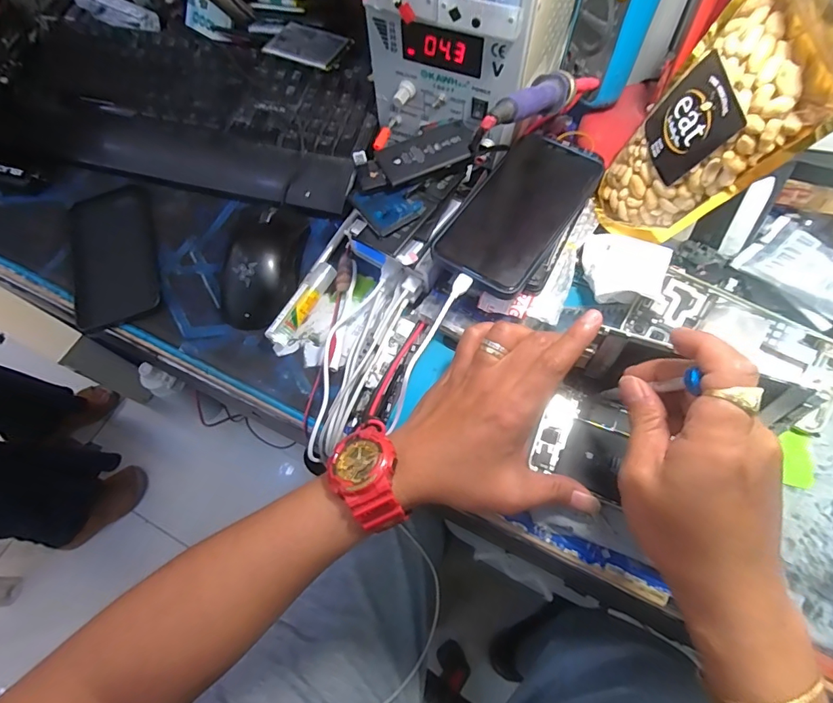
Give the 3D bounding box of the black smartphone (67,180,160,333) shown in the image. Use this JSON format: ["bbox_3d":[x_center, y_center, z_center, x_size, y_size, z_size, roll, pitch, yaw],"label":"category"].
[{"bbox_3d":[-0.300,-0.098,0.450,0.081,0.006,0.158,-18,66,-5],"label":"black smartphone"}]

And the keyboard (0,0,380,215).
[{"bbox_3d":[-0.260,-0.274,0.508,0.452,0.041,0.201,16,68,10],"label":"keyboard"}]

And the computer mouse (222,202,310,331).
[{"bbox_3d":[-0.142,-0.084,0.422,0.064,0.037,0.121,3,66,4],"label":"computer mouse"}]

